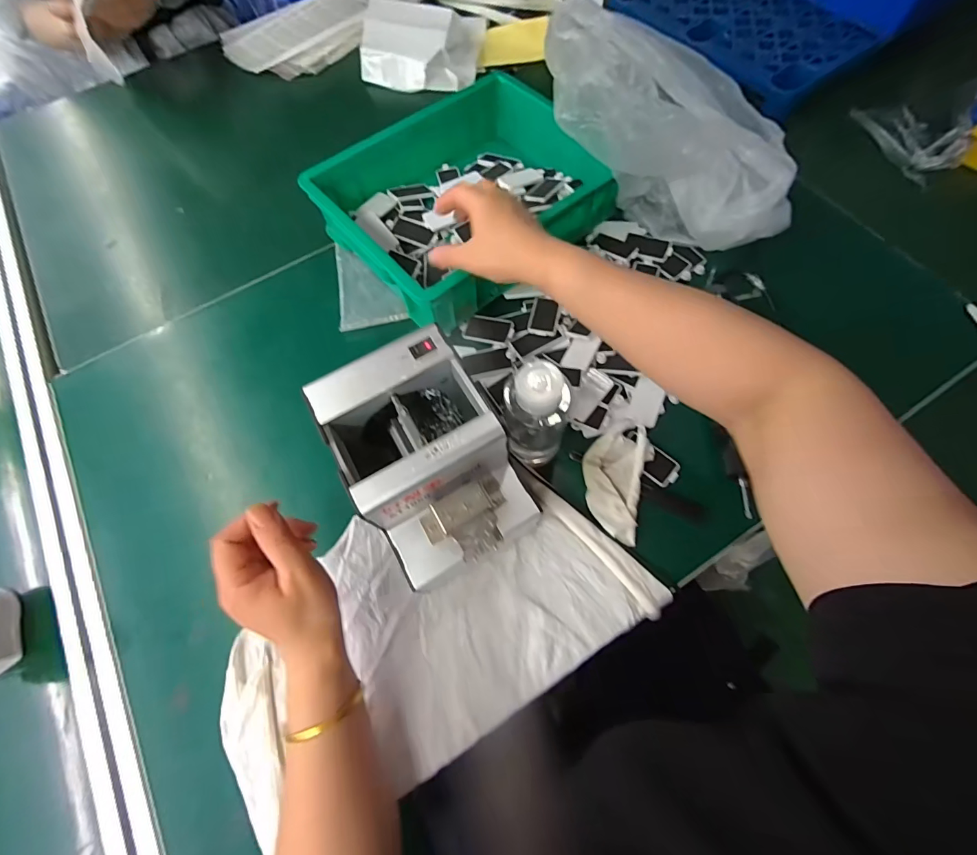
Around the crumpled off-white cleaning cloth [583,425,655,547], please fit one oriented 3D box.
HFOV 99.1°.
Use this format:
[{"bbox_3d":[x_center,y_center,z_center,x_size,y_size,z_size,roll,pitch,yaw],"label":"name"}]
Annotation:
[{"bbox_3d":[0.132,0.054,0.432,0.064,0.023,0.112,17,70,10],"label":"crumpled off-white cleaning cloth"}]

